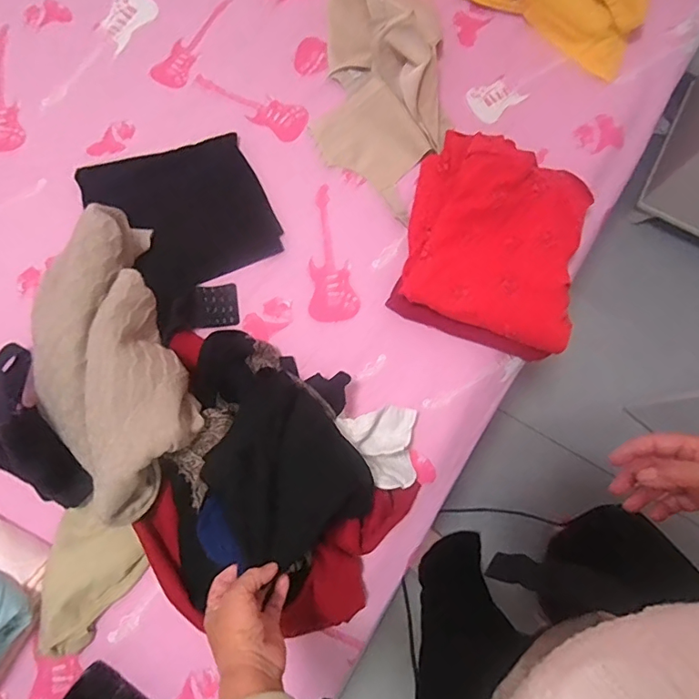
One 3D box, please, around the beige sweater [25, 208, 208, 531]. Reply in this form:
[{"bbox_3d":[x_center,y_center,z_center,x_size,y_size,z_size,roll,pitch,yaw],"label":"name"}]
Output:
[{"bbox_3d":[-0.319,0.007,0.659,0.184,0.112,0.409,-22,80,-6],"label":"beige sweater"}]

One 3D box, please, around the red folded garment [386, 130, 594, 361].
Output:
[{"bbox_3d":[0.217,-0.164,0.778,0.256,0.085,0.298,15,78,2],"label":"red folded garment"}]

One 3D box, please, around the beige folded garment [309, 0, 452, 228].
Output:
[{"bbox_3d":[0.056,-0.440,0.811,0.213,0.122,0.429,8,78,0],"label":"beige folded garment"}]

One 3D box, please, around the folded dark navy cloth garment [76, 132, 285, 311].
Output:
[{"bbox_3d":[-0.257,-0.215,0.812,0.242,0.034,0.237,-26,87,-8],"label":"folded dark navy cloth garment"}]

